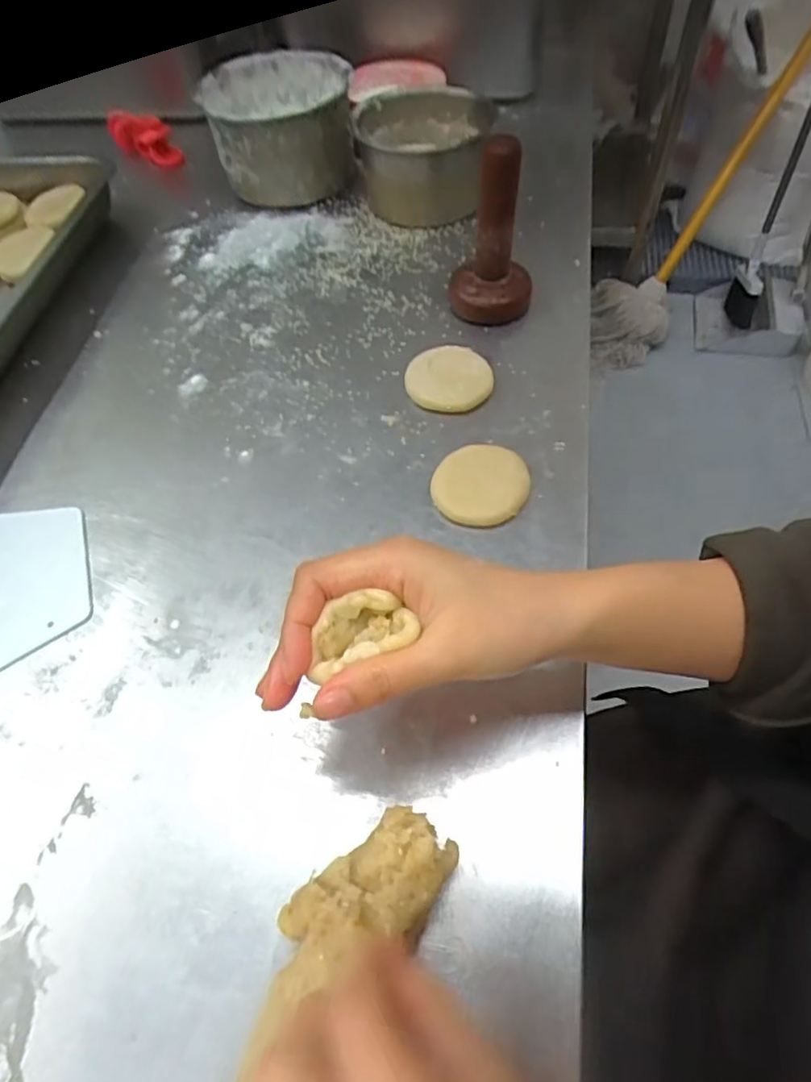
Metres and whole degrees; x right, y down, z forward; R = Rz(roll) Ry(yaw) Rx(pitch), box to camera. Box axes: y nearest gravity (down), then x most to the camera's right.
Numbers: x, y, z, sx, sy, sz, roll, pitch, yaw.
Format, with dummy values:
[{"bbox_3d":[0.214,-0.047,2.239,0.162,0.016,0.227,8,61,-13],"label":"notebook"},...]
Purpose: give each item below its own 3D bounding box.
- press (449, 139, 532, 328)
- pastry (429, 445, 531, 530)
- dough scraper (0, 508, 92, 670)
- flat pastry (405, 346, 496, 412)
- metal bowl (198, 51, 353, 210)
[{"bbox_3d":[0.068,-0.242,0.491,0.067,0.122,0.058,3,57,7],"label":"press"},{"bbox_3d":[0.050,-0.039,0.418,0.062,0.017,0.058,-2,56,4],"label":"pastry"},{"bbox_3d":[-0.253,0.025,0.406,0.088,0.005,0.122,-19,57,-7],"label":"dough scraper"},{"bbox_3d":[0.033,-0.125,0.479,0.065,0.013,0.061,1,57,6],"label":"flat pastry"},{"bbox_3d":[-0.123,-0.418,0.636,0.135,0.097,0.146,-5,56,2],"label":"metal bowl"}]

